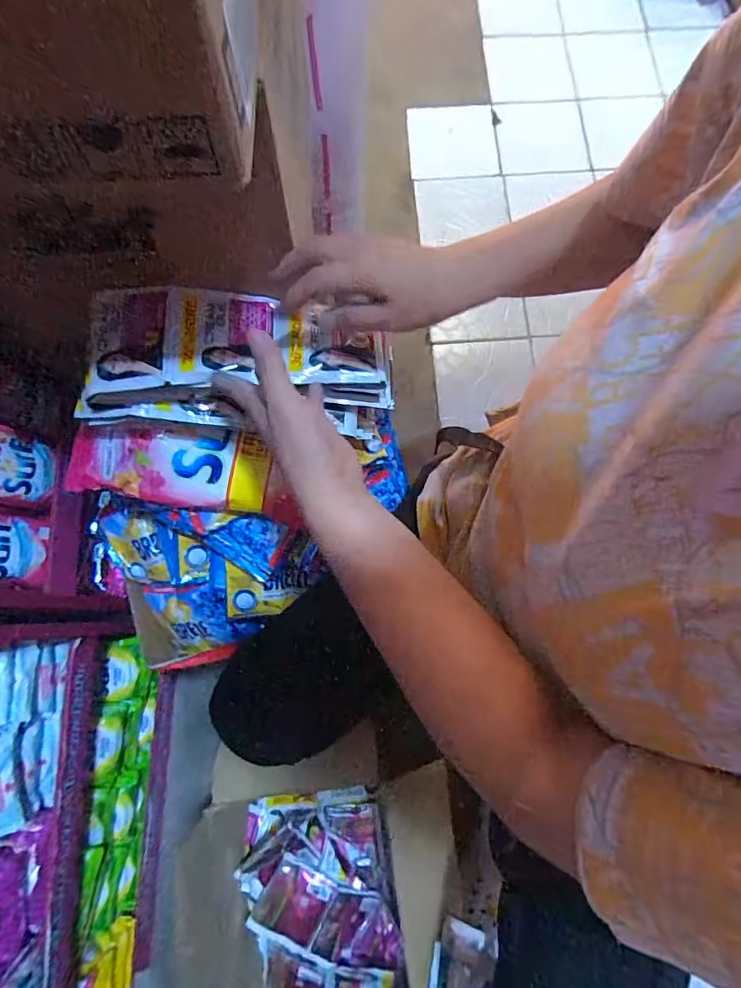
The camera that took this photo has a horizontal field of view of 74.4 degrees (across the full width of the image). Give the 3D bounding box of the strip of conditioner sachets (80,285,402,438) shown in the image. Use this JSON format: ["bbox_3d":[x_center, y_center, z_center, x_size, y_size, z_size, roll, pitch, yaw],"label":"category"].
[{"bbox_3d":[-0.116,-0.116,0.445,0.258,0.085,0.107,3,76,-7],"label":"strip of conditioner sachets"}]

